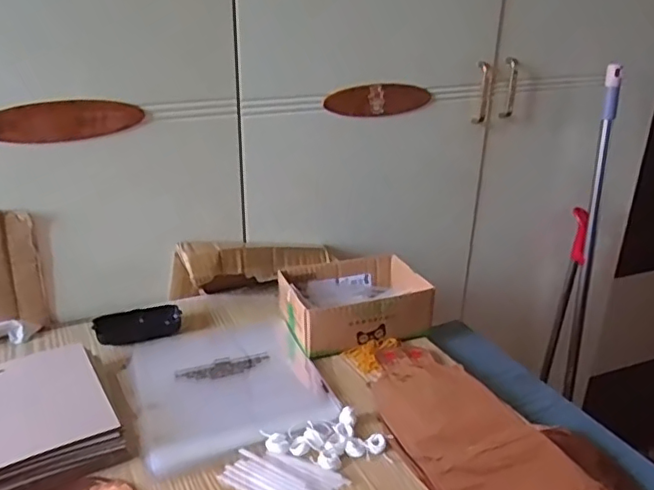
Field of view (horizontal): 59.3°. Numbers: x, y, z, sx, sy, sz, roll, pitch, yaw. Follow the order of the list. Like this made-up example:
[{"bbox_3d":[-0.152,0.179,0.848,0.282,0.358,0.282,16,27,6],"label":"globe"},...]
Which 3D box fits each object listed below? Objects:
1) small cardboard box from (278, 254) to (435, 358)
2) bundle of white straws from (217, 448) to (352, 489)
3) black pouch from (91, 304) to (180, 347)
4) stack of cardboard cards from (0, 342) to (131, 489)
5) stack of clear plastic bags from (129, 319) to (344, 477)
[{"bbox_3d":[0.036,0.075,0.786,0.181,0.063,0.144,-8,25,-19],"label":"small cardboard box"},{"bbox_3d":[-0.042,0.220,0.540,0.109,0.007,0.059,13,26,24],"label":"bundle of white straws"},{"bbox_3d":[-0.254,0.108,0.779,0.109,0.020,0.053,-14,28,-30],"label":"black pouch"},{"bbox_3d":[-0.323,0.181,0.571,0.193,0.039,0.183,-13,28,-30],"label":"stack of cardboard cards"},{"bbox_3d":[-0.116,0.155,0.674,0.206,0.008,0.224,-9,26,-21],"label":"stack of clear plastic bags"}]

